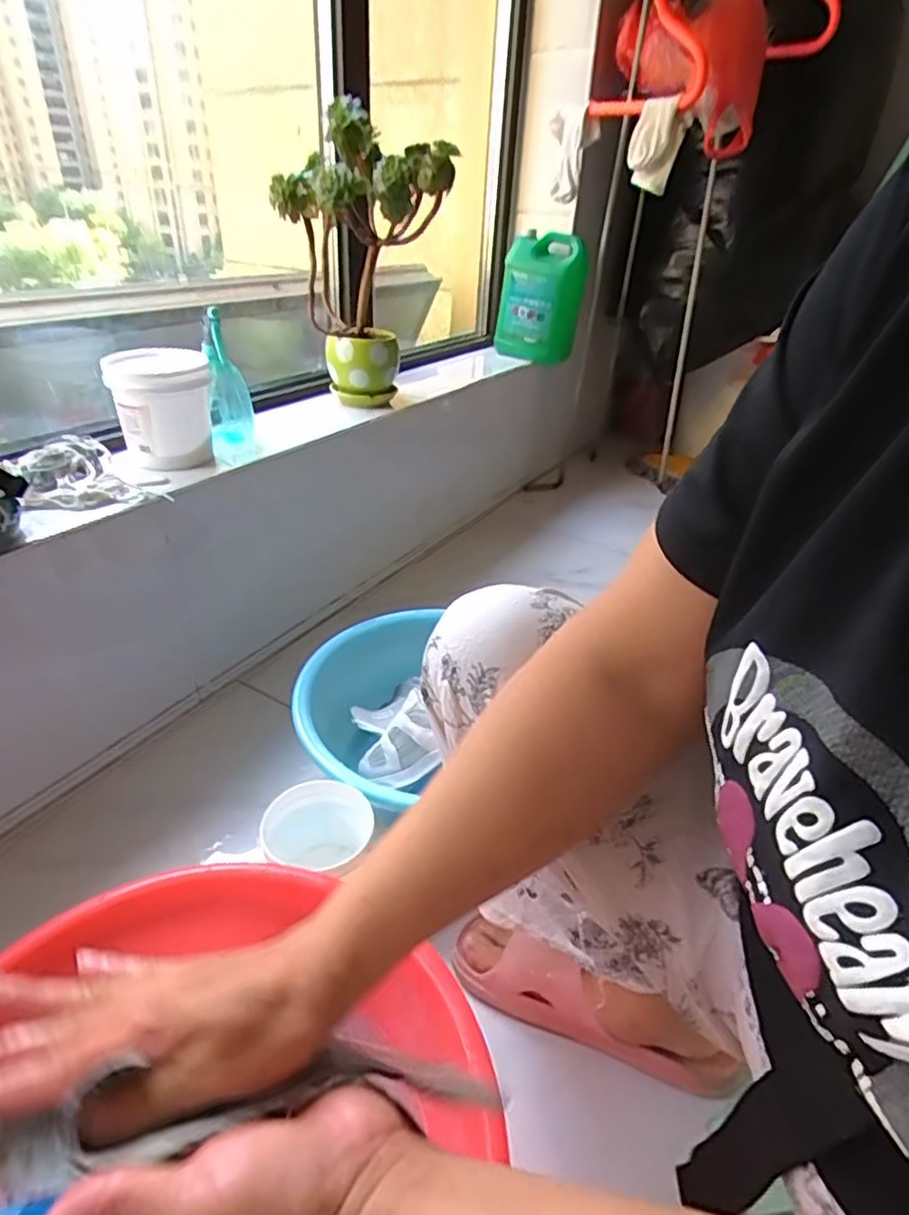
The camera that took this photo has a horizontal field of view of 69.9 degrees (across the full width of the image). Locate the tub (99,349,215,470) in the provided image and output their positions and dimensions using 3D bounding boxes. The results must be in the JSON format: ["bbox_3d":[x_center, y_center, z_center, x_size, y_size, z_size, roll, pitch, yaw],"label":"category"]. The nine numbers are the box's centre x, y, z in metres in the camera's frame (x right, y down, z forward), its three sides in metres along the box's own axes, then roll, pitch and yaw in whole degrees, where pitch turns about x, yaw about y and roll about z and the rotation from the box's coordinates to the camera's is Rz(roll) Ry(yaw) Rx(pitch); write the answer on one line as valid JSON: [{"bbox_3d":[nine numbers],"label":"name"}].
[{"bbox_3d":[-0.380,-0.259,0.848,0.116,0.133,0.106,-10,35,-22],"label":"tub"}]

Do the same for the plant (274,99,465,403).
[{"bbox_3d":[-0.137,-0.514,1.009,0.230,0.398,0.280,2,32,-5],"label":"plant"}]

